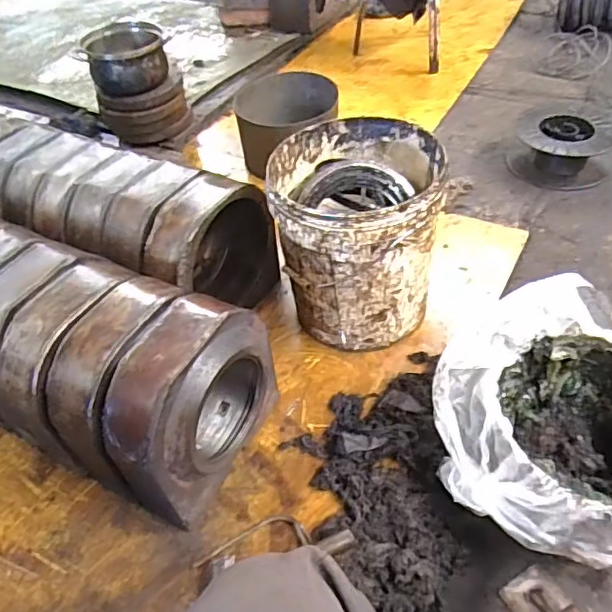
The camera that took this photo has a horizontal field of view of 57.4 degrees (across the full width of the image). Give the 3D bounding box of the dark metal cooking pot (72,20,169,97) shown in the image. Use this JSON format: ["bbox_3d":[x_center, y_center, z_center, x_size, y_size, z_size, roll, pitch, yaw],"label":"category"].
[{"bbox_3d":[-0.540,-0.740,1.663,0.239,0.128,0.233,-3,46,3],"label":"dark metal cooking pot"}]

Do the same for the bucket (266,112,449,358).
[{"bbox_3d":[0.098,-0.128,1.102,0.302,0.352,0.319,1,46,7],"label":"bucket"}]

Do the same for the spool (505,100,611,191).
[{"bbox_3d":[0.691,-0.442,1.502,0.256,0.107,0.245,15,50,21],"label":"spool"}]

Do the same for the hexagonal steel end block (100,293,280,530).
[{"bbox_3d":[-0.165,0.160,0.875,0.117,0.301,0.280,18,50,23],"label":"hexagonal steel end block"}]

